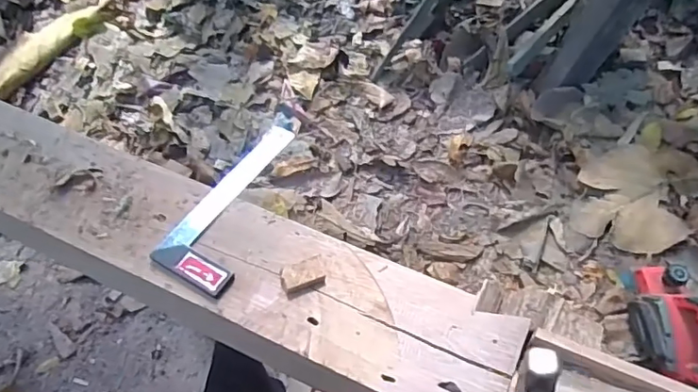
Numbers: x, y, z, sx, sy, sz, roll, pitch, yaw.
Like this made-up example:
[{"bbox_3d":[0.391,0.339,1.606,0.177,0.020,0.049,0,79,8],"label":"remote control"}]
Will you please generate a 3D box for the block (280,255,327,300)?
[{"bbox_3d":[-0.061,0.108,0.723,0.063,0.012,0.042,-22,58,-14],"label":"block"}]

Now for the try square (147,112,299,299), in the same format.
[{"bbox_3d":[-0.151,-0.005,0.830,0.118,0.013,0.344,26,53,11],"label":"try square"}]

